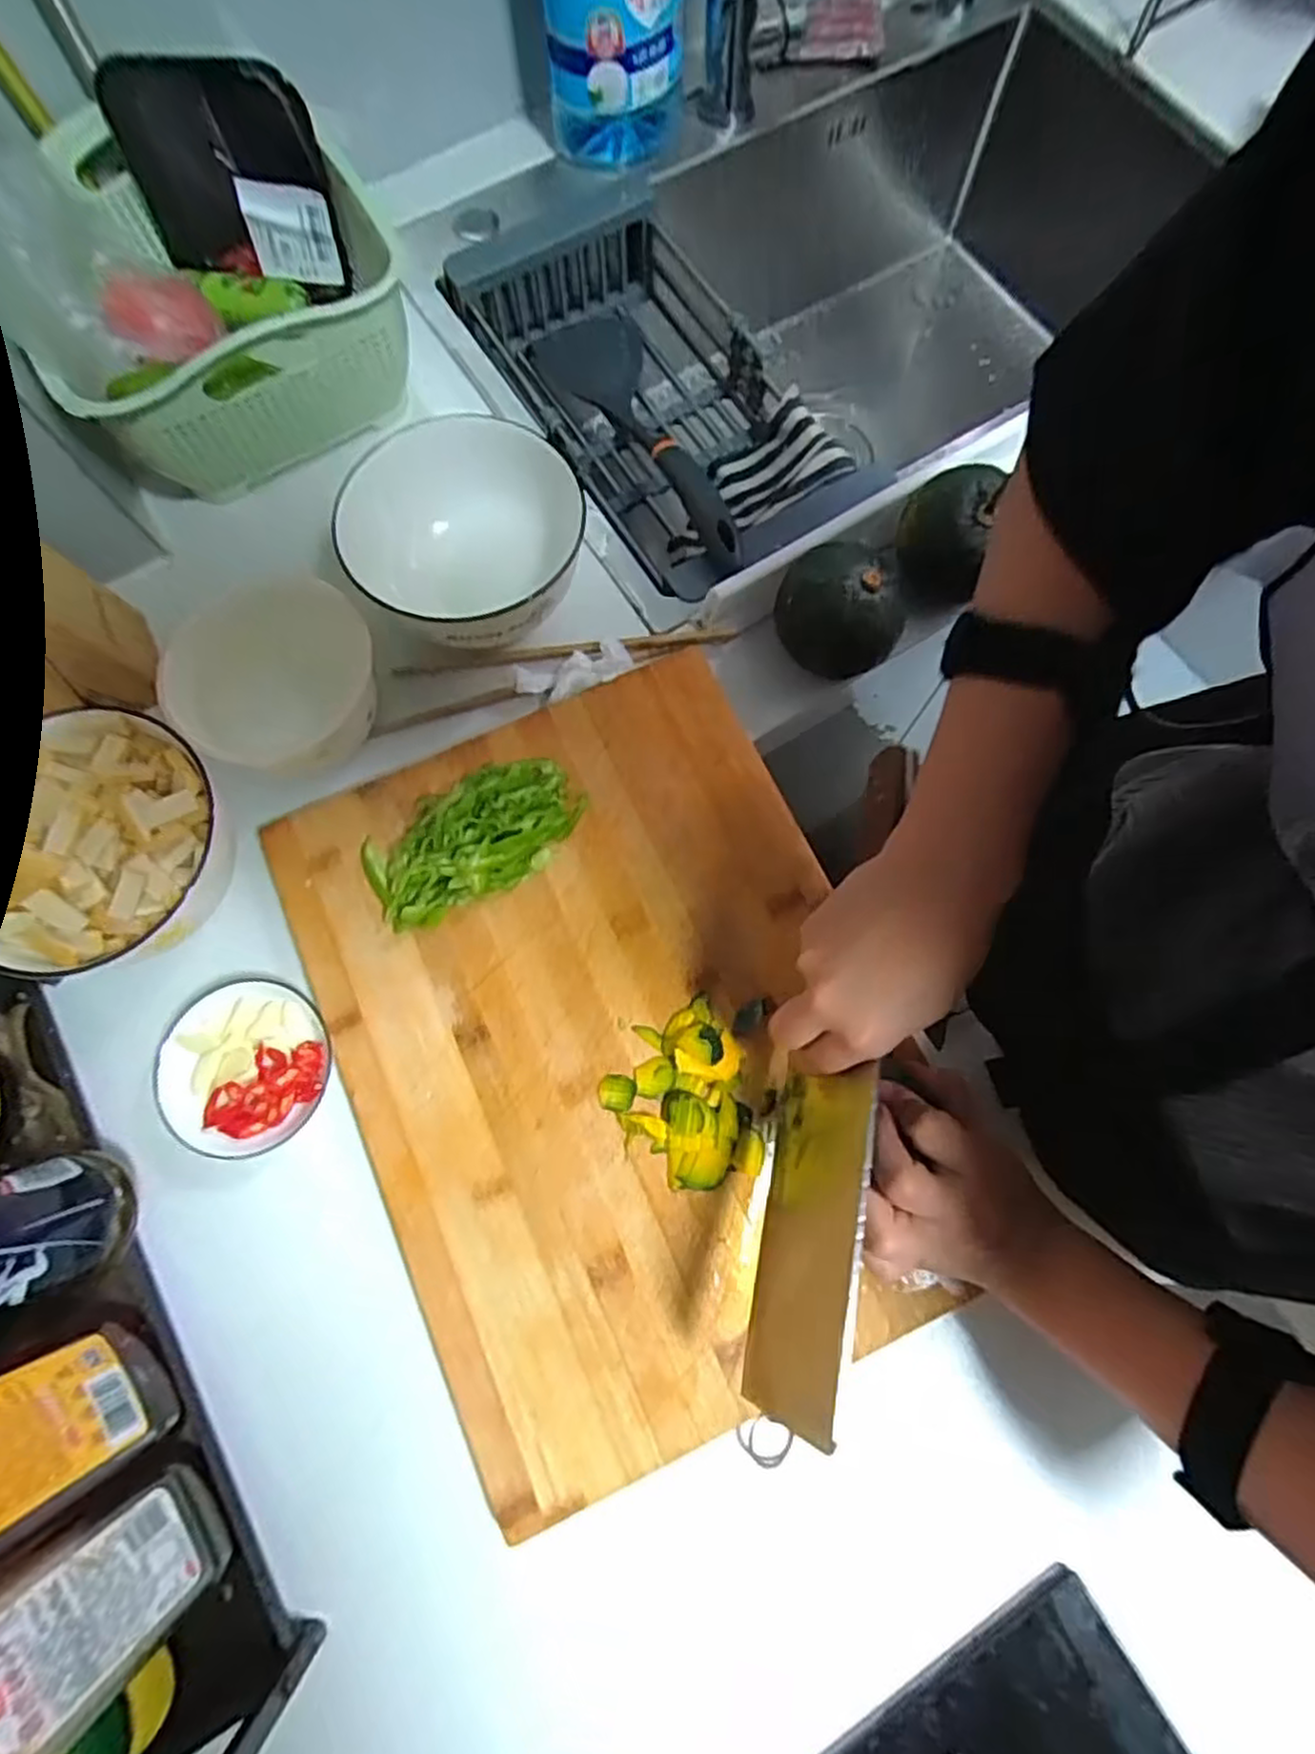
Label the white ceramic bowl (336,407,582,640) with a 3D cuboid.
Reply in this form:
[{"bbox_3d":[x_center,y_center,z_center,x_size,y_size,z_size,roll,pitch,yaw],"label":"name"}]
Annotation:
[{"bbox_3d":[-0.119,-0.213,0.495,0.140,0.084,0.136,0,75,1],"label":"white ceramic bowl"}]

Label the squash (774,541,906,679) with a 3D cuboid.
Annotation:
[{"bbox_3d":[0.118,-0.173,0.494,0.078,0.073,0.070,15,76,5],"label":"squash"}]

